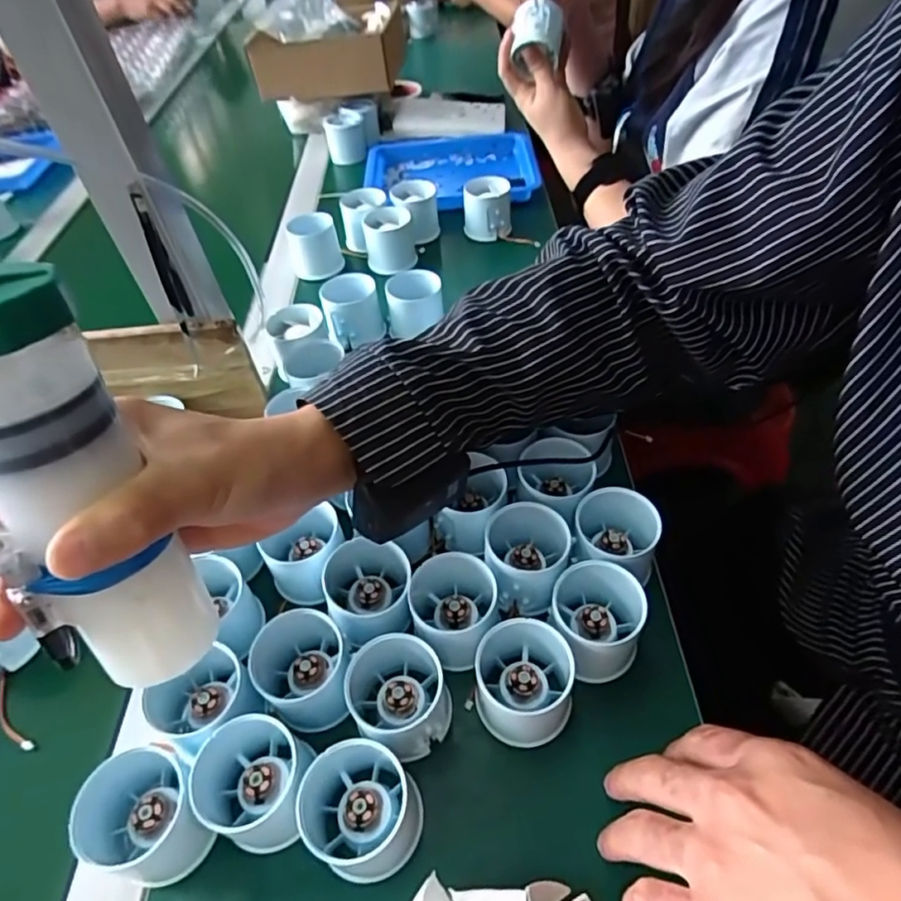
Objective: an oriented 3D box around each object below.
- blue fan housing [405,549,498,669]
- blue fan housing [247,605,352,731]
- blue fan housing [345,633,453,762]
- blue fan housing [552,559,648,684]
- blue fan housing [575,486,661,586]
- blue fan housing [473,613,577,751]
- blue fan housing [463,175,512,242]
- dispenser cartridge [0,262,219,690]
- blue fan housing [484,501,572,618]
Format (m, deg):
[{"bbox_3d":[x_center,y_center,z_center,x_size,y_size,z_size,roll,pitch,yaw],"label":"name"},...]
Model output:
[{"bbox_3d":[0.001,0.098,0.356,0.054,0.049,0.054,-3,49,3],"label":"blue fan housing"},{"bbox_3d":[-0.085,0.125,0.338,0.061,0.040,0.053,-17,50,-9],"label":"blue fan housing"},{"bbox_3d":[-0.029,0.136,0.328,0.054,0.049,0.051,-3,49,3],"label":"blue fan housing"},{"bbox_3d":[0.087,0.099,0.349,0.055,0.047,0.054,-23,51,-14],"label":"blue fan housing"},{"bbox_3d":[0.106,0.057,0.379,0.052,0.046,0.056,18,53,20],"label":"blue fan housing"},{"bbox_3d":[0.043,0.127,0.331,0.056,0.052,0.057,-3,49,3],"label":"blue fan housing"},{"bbox_3d":[0.042,-0.271,0.675,0.052,0.062,0.052,-2,49,4],"label":"blue fan housing"},{"bbox_3d":[-0.147,0.021,0.232,0.043,0.192,0.046,2,36,7],"label":"dispenser cartridge"},{"bbox_3d":[0.048,0.068,0.373,0.049,0.044,0.055,9,51,13],"label":"blue fan housing"}]

